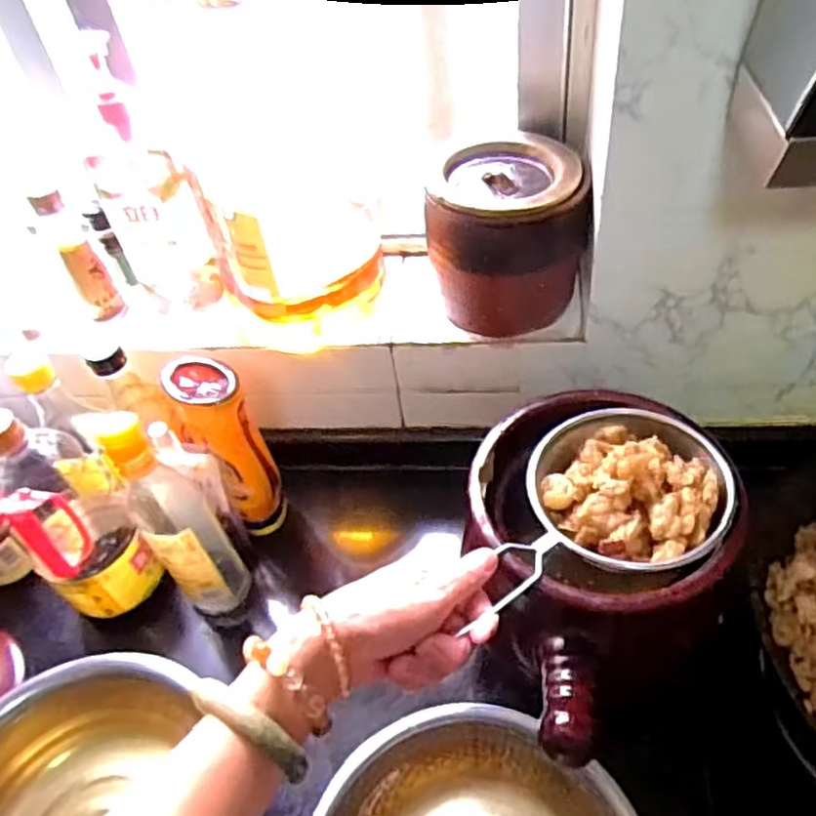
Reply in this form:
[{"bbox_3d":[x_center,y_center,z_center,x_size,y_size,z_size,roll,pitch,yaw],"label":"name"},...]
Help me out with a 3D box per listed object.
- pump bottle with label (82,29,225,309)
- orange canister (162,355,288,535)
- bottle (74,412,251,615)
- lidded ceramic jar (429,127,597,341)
[{"bbox_3d":[-0.238,-0.208,0.643,0.093,0.250,0.067,-4,47,4],"label":"pump bottle with label"},{"bbox_3d":[-0.169,0.044,0.665,0.062,0.217,0.059,-26,50,-15],"label":"orange canister"},{"bbox_3d":[-0.201,0.096,0.600,0.061,0.259,0.060,-34,53,-22],"label":"bottle"},{"bbox_3d":[0.100,-0.167,0.662,0.139,0.145,0.134,9,50,14],"label":"lidded ceramic jar"}]

